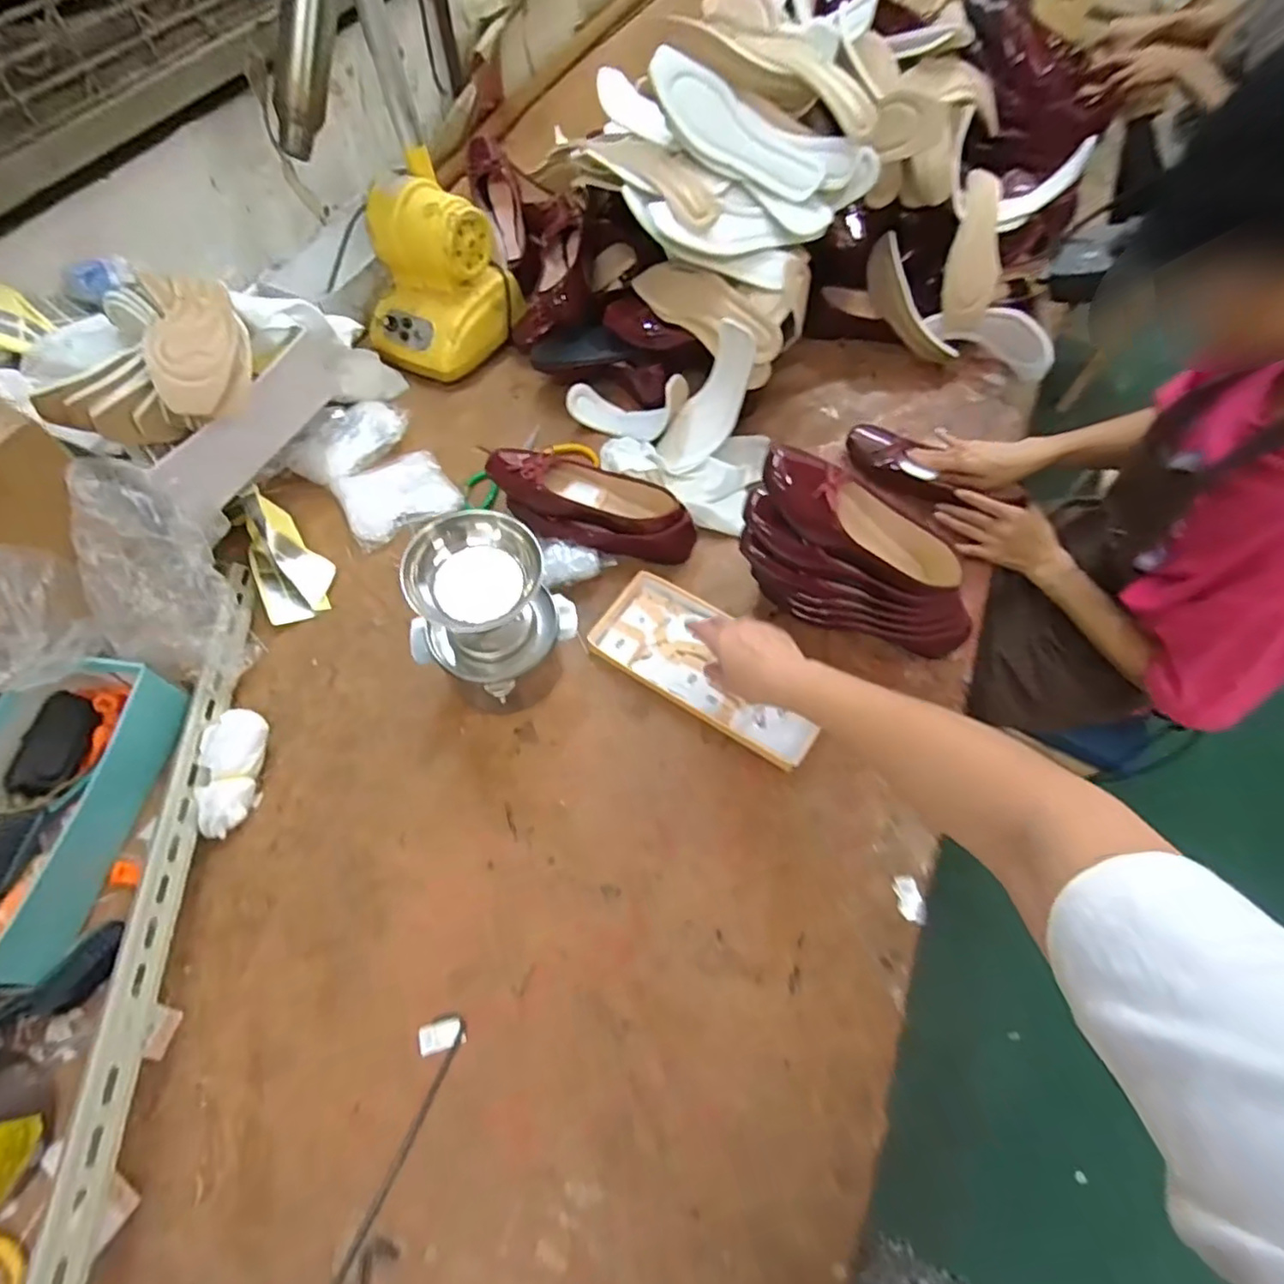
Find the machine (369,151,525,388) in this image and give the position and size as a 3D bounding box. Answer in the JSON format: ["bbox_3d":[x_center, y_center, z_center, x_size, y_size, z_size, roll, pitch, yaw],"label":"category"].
[{"bbox_3d":[-0.318,-0.553,0.958,0.188,0.198,0.195,29,65,12],"label":"machine"}]

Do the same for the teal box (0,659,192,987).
[{"bbox_3d":[-0.604,0.169,0.634,0.146,0.078,0.306,7,62,1],"label":"teal box"}]

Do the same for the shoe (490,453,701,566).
[{"bbox_3d":[-0.065,-0.183,0.829,0.273,0.084,0.106,8,62,2],"label":"shoe"}]

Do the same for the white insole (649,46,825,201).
[{"bbox_3d":[0.113,-0.629,0.782,0.235,0.072,0.015,30,35,-10],"label":"white insole"}]

